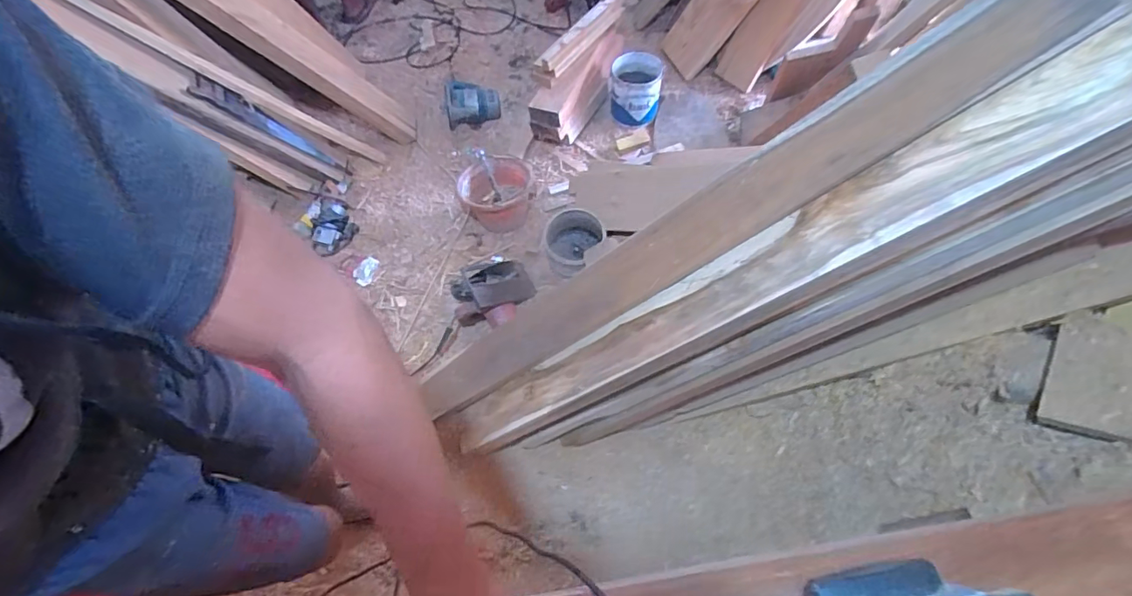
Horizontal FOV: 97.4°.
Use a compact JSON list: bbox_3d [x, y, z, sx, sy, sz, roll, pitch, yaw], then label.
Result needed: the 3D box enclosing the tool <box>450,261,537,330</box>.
[{"bbox_3d":[-0.215,-0.023,1.462,0.235,0.179,0.172,-17,64,-6],"label":"tool"}]

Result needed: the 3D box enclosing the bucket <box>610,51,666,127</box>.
[{"bbox_3d":[0.249,-0.744,1.787,0.187,0.153,0.217,9,64,7],"label":"bucket"}]

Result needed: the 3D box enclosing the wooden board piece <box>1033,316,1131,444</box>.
[{"bbox_3d":[0.831,0.129,0.775,0.119,0.013,0.178,19,98,54],"label":"wooden board piece"}]

